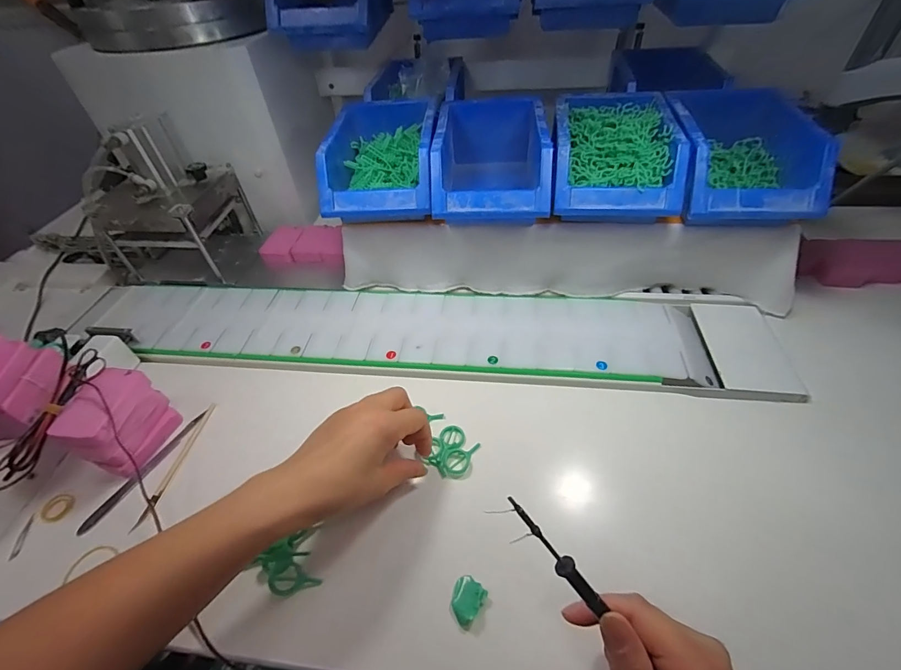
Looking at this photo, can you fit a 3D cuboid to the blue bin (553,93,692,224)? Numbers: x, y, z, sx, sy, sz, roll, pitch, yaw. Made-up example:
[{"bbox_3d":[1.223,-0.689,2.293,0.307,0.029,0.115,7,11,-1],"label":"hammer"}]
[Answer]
[{"bbox_3d":[0.178,-0.198,0.453,0.127,0.077,0.174,4,48,9],"label":"blue bin"}]

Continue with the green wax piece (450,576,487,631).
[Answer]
[{"bbox_3d":[0.011,0.195,0.297,0.023,0.010,0.029,25,54,25],"label":"green wax piece"}]

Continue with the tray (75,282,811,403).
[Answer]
[{"bbox_3d":[-0.041,-0.008,0.490,0.821,0.022,0.142,3,47,8],"label":"tray"}]

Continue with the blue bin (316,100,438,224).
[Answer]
[{"bbox_3d":[-0.077,-0.210,0.486,0.121,0.073,0.179,0,47,5],"label":"blue bin"}]

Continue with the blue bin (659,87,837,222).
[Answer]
[{"bbox_3d":[0.302,-0.181,0.423,0.131,0.078,0.164,3,47,8],"label":"blue bin"}]

